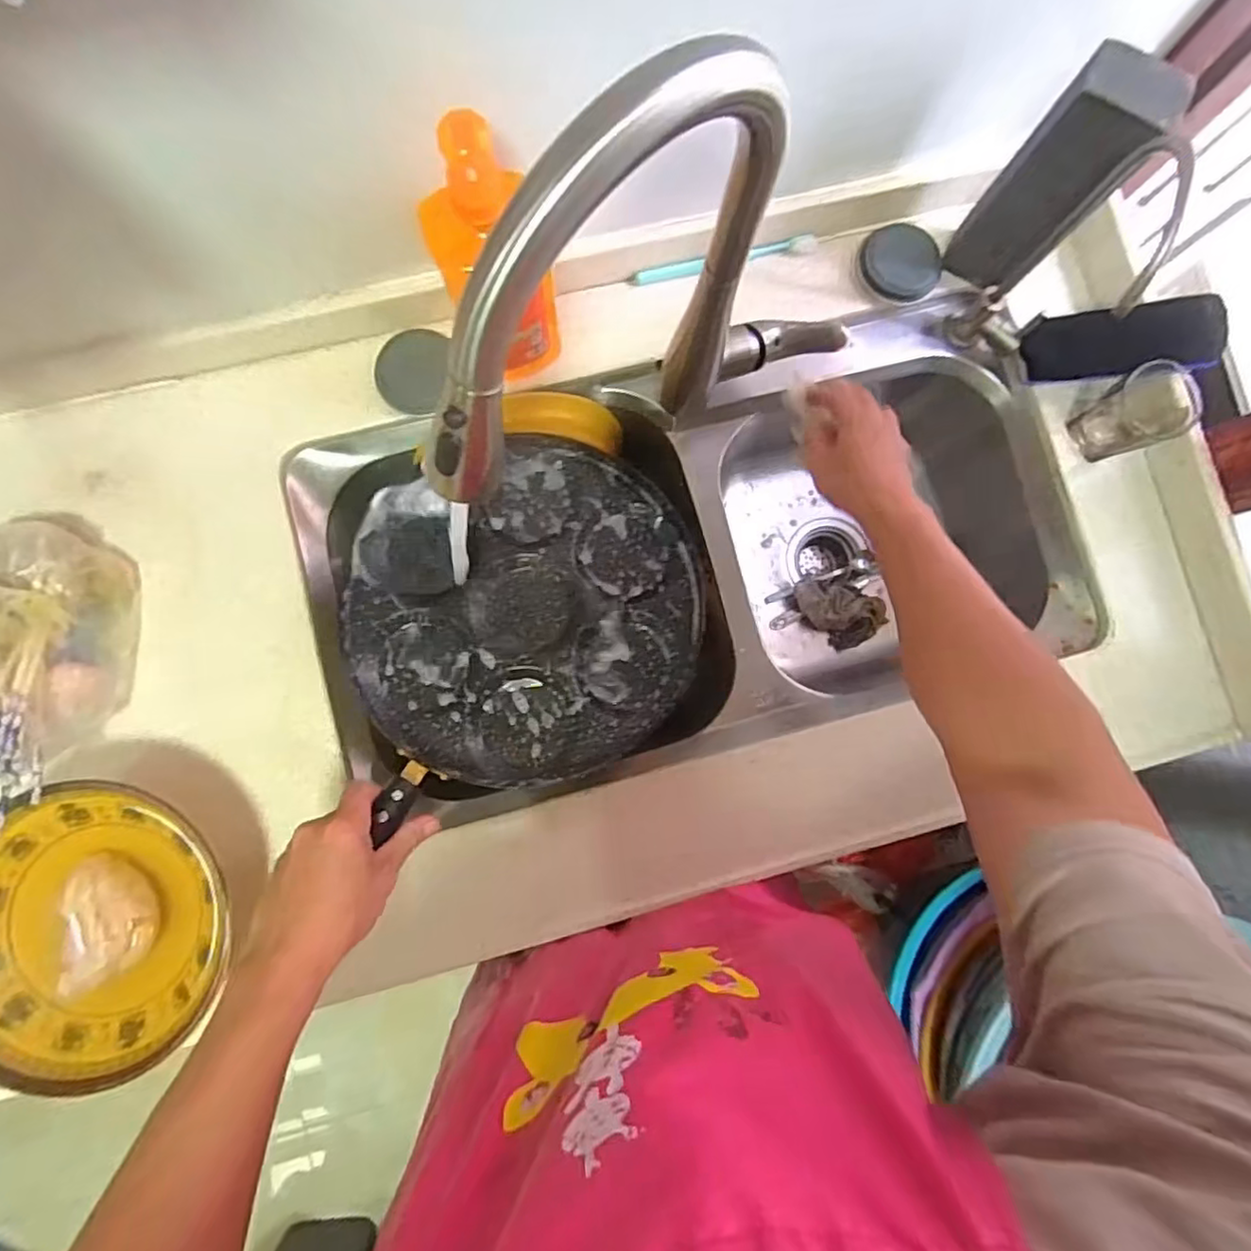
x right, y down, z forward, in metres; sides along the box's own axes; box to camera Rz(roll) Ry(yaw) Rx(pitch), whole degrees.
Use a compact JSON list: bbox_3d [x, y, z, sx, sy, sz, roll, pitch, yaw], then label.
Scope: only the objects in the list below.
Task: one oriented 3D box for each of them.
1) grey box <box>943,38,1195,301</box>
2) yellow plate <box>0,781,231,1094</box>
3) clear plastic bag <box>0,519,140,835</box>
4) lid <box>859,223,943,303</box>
[{"bbox_3d":[0.367,-0.381,0.555,0.079,0.182,0.075,40,85,1],"label":"grey box"},{"bbox_3d":[-0.436,0.250,0.519,0.219,0.033,0.226,0,85,-2],"label":"yellow plate"},{"bbox_3d":[-0.502,0.024,0.540,0.099,0.116,0.231,-5,85,-3],"label":"clear plastic bag"},{"bbox_3d":[0.283,-0.371,0.648,0.079,0.018,0.082,0,85,-2],"label":"lid"}]

